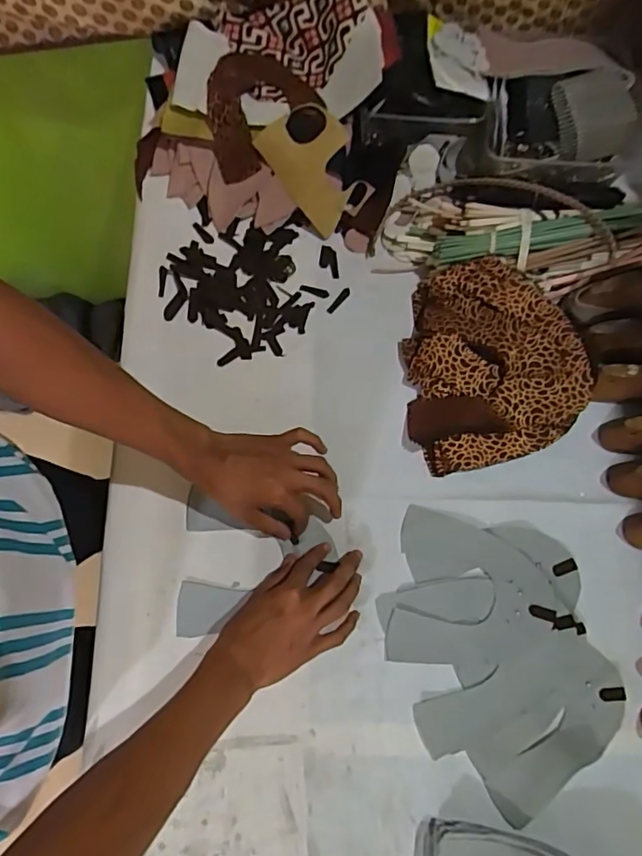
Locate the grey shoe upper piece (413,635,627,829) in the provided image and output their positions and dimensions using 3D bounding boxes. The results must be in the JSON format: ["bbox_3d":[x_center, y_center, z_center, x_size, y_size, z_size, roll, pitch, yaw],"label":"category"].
[{"bbox_3d":[0.204,0.282,0.527,0.190,0.012,0.131,-32,78,-10],"label":"grey shoe upper piece"}]

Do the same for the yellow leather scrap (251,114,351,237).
[{"bbox_3d":[-0.004,-0.314,0.645,0.095,0.016,0.134,-36,99,8],"label":"yellow leather scrap"}]

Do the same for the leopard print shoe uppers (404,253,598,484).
[{"bbox_3d":[0.188,-0.079,0.613,0.196,0.038,0.228,-11,75,-5],"label":"leopard print shoe uppers"}]

